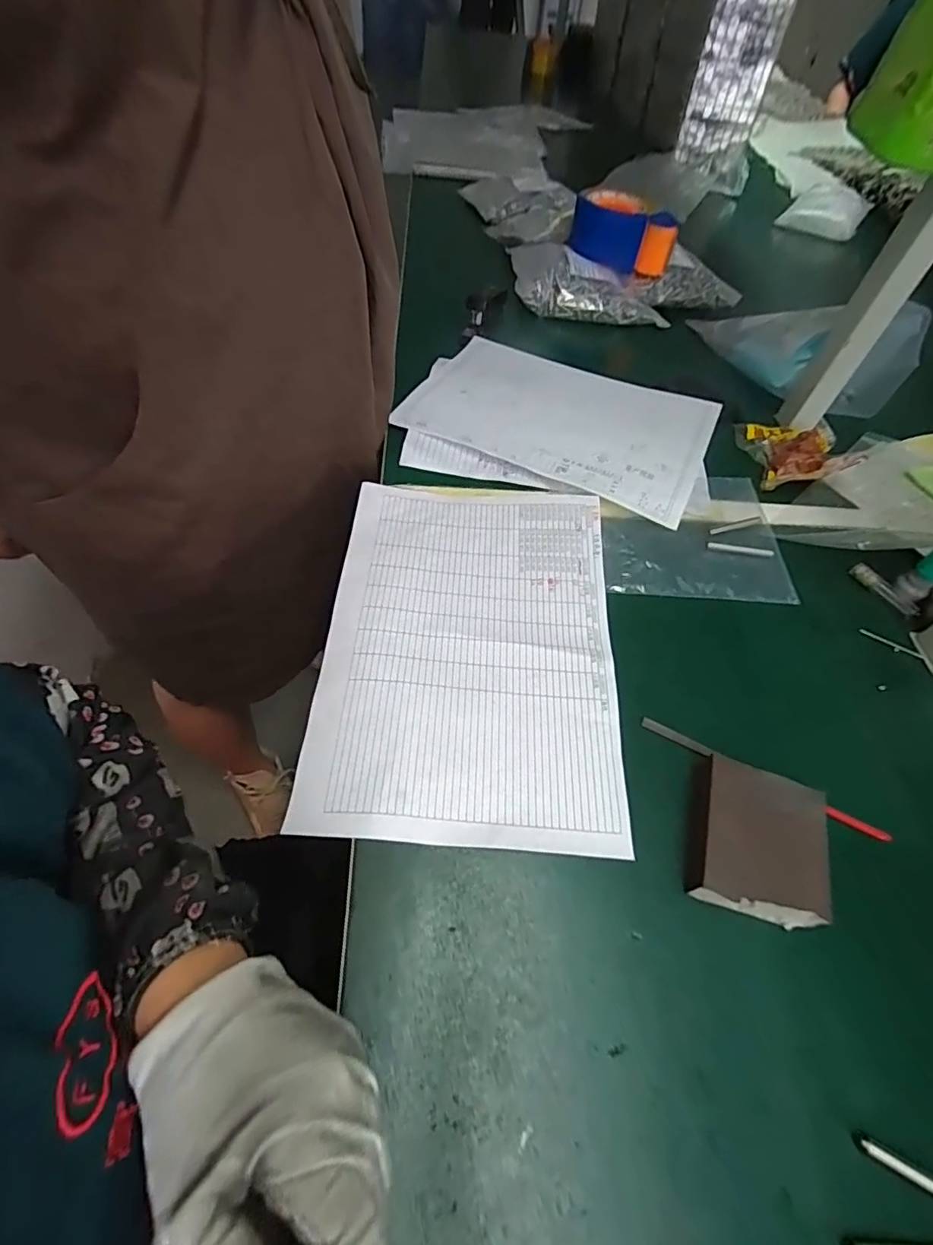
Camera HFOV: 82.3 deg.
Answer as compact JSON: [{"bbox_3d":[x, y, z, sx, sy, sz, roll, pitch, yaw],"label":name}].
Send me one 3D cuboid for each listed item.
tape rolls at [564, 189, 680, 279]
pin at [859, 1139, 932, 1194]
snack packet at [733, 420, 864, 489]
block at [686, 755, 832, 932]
[{"bbox_3d":[0.209,-0.530,0.728,0.063,0.067,0.150,-28,61,-23],"label":"tape rolls"},{"bbox_3d":[0.210,0.254,0.241,0.058,0.004,0.006,25,55,13],"label":"pin"},{"bbox_3d":[0.337,-0.181,0.546,0.091,0.036,0.113,6,55,-4],"label":"snack packet"},{"bbox_3d":[0.172,0.128,0.316,0.068,0.026,0.079,18,55,5],"label":"block"}]

